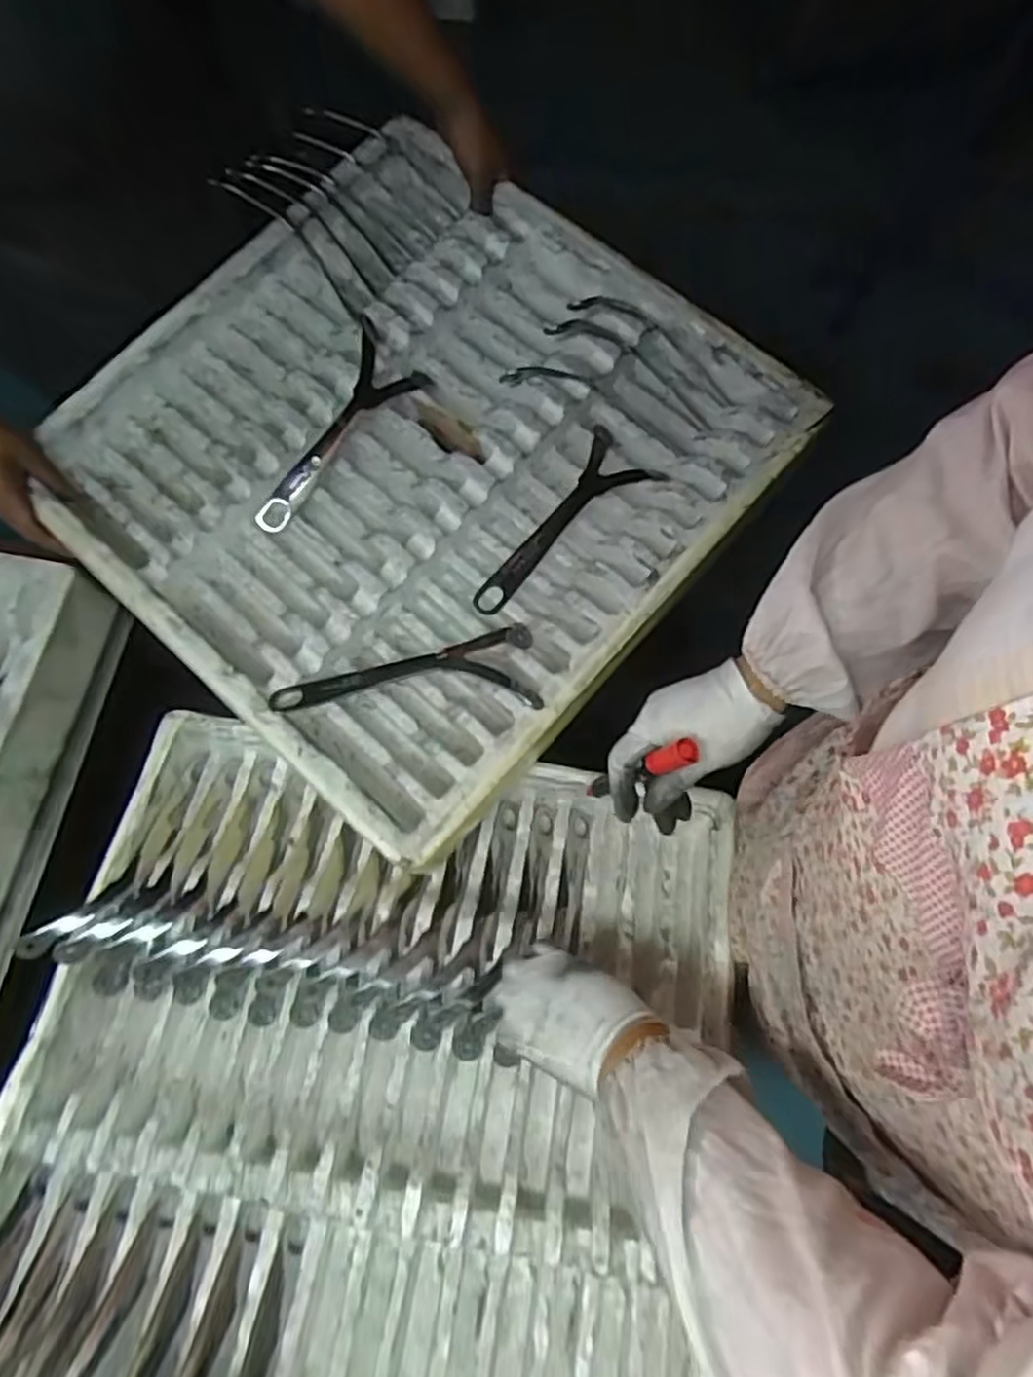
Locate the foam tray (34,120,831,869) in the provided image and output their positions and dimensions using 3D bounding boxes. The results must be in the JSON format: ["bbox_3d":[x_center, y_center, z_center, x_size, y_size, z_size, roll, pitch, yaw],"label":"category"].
[{"bbox_3d":[-0.102,-0.214,0.674,0.548,0.088,0.540,40,84,12],"label":"foam tray"}]

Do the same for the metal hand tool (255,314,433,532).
[{"bbox_3d":[-0.178,-0.242,0.687,0.072,0.045,0.216,37,89,14],"label":"metal hand tool"}]

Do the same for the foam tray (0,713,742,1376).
[{"bbox_3d":[-0.113,0.313,0.575,0.532,0.069,0.530,9,64,5],"label":"foam tray"}]

